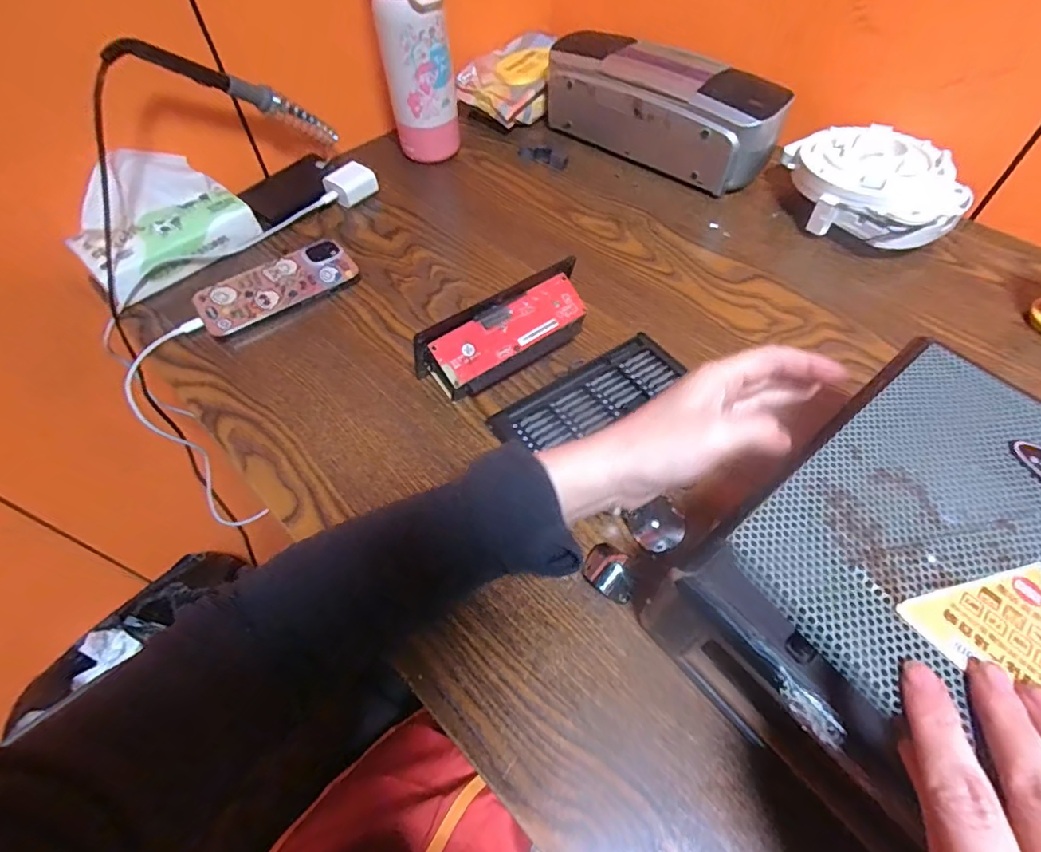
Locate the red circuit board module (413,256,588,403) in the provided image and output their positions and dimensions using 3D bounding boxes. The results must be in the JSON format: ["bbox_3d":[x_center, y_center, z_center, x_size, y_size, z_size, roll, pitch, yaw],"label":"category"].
[{"bbox_3d":[-0.010,-0.075,0.425,0.147,0.053,0.050,-30,61,-19],"label":"red circuit board module"}]

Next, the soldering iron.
[{"bbox_3d":[-0.257,-0.305,0.479,0.026,0.028,0.238,25,20,17],"label":"soldering iron"}]

